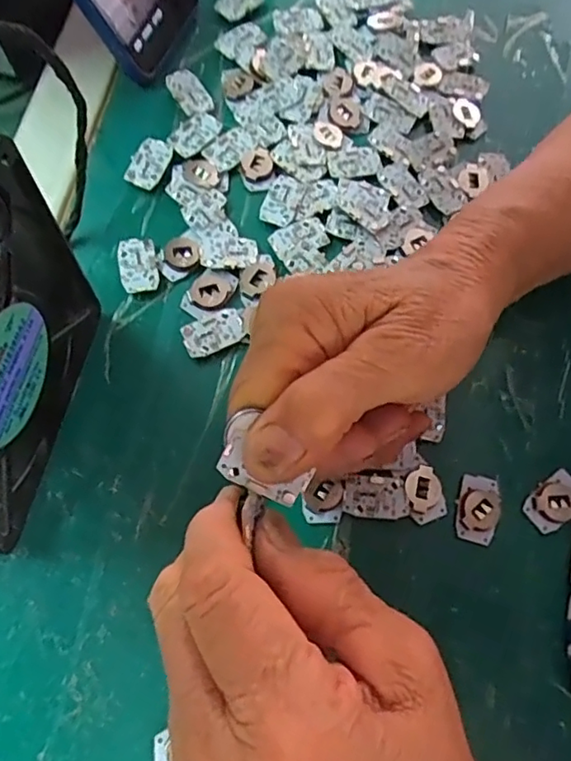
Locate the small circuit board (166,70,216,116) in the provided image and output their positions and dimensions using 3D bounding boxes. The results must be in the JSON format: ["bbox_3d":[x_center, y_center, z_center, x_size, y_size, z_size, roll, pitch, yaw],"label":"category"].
[{"bbox_3d":[-0.054,-0.161,0.324,0.016,0.004,0.031,-35,76,-13],"label":"small circuit board"}]

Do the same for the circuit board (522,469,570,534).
[{"bbox_3d":[0.124,0.055,0.265,0.029,0.006,0.018,-34,76,-13],"label":"circuit board"}]

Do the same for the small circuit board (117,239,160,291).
[{"bbox_3d":[-0.073,-0.057,0.289,0.018,0.005,0.029,-10,72,-6],"label":"small circuit board"}]

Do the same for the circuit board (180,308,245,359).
[{"bbox_3d":[-0.035,-0.023,0.280,0.030,0.004,0.019,-23,73,-10],"label":"circuit board"}]

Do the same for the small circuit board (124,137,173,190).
[{"bbox_3d":[-0.073,-0.116,0.308,0.018,0.004,0.029,23,72,6],"label":"small circuit board"}]

